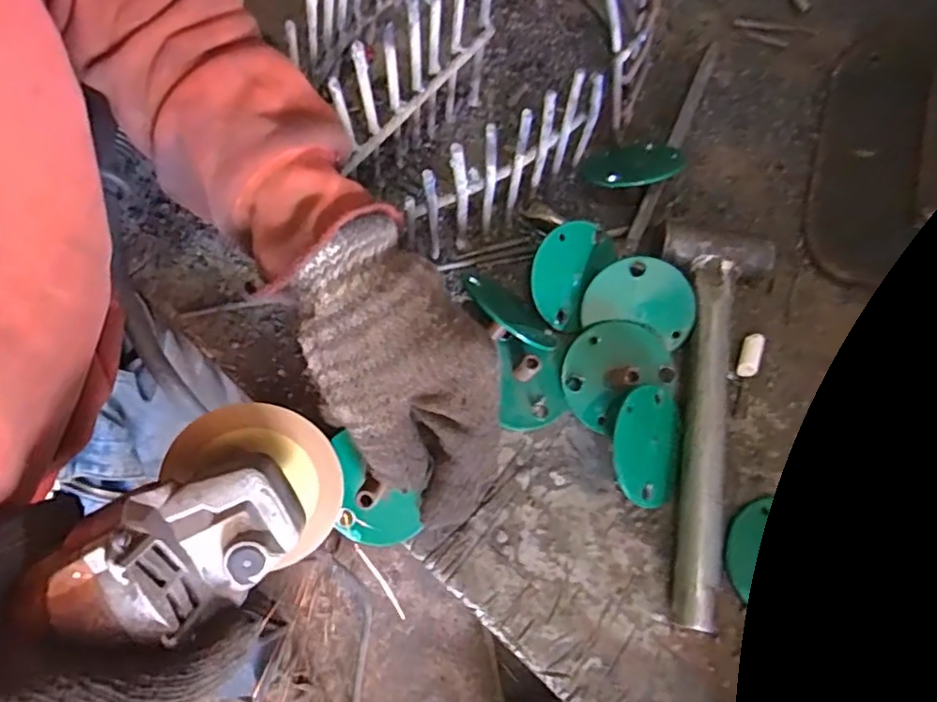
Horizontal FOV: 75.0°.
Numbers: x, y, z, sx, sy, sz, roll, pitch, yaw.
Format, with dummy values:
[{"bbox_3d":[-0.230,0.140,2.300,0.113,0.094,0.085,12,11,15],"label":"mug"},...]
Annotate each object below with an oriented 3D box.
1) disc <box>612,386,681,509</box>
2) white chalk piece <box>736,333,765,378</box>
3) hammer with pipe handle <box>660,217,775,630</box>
[{"bbox_3d":[0.103,0.054,0.347,0.054,0.006,0.065,14,78,-35],"label":"disc"},{"bbox_3d":[0.181,0.003,0.393,0.012,0.007,0.029,19,82,8],"label":"white chalk piece"},{"bbox_3d":[0.128,0.033,0.362,0.069,0.033,0.236,17,71,4],"label":"hammer with pipe handle"}]

